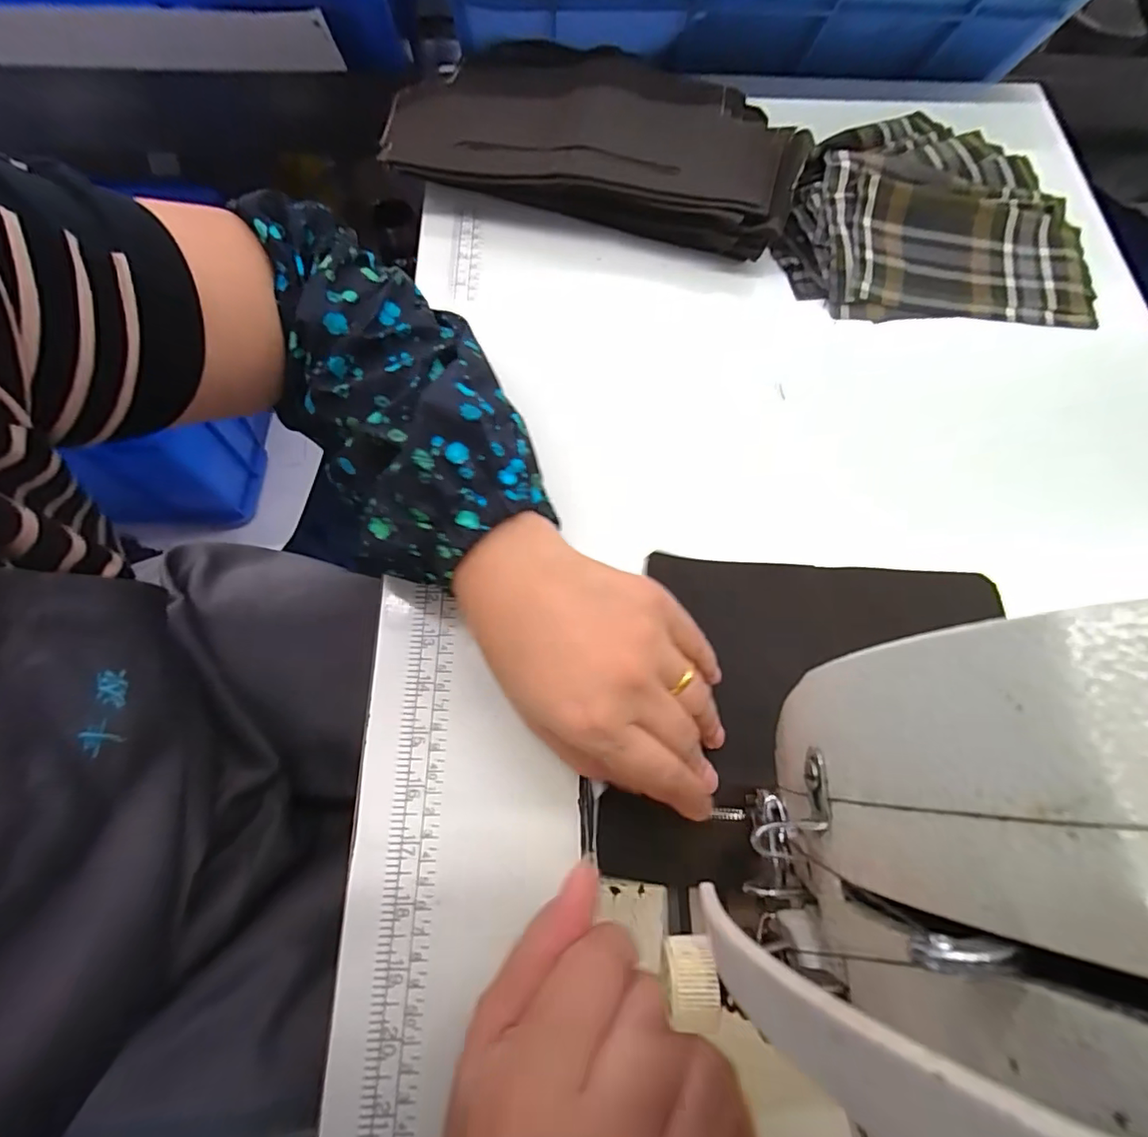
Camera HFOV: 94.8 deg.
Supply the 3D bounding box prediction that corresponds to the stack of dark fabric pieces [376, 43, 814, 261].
[{"bbox_3d":[0.018,-0.342,0.414,0.302,0.037,0.188,11,70,3],"label":"stack of dark fabric pieces"}]

